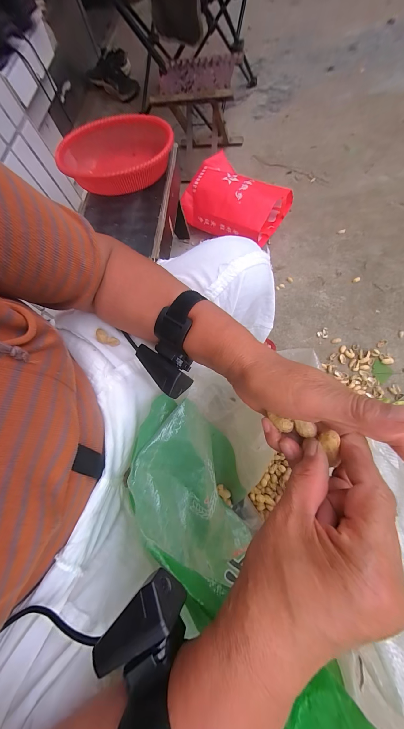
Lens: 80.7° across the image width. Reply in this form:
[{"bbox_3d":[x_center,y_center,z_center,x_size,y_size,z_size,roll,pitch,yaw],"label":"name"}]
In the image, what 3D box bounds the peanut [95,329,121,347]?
[{"bbox_3d":[-0.122,-0.032,0.306,0.031,0.011,0.014,28,73,-16],"label":"peanut"}]

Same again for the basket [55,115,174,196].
[{"bbox_3d":[-0.216,-0.546,0.621,0.267,0.072,0.241,1,70,10],"label":"basket"}]

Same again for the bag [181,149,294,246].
[{"bbox_3d":[0.136,-0.618,0.893,0.337,0.155,0.269,25,76,17],"label":"bag"}]

